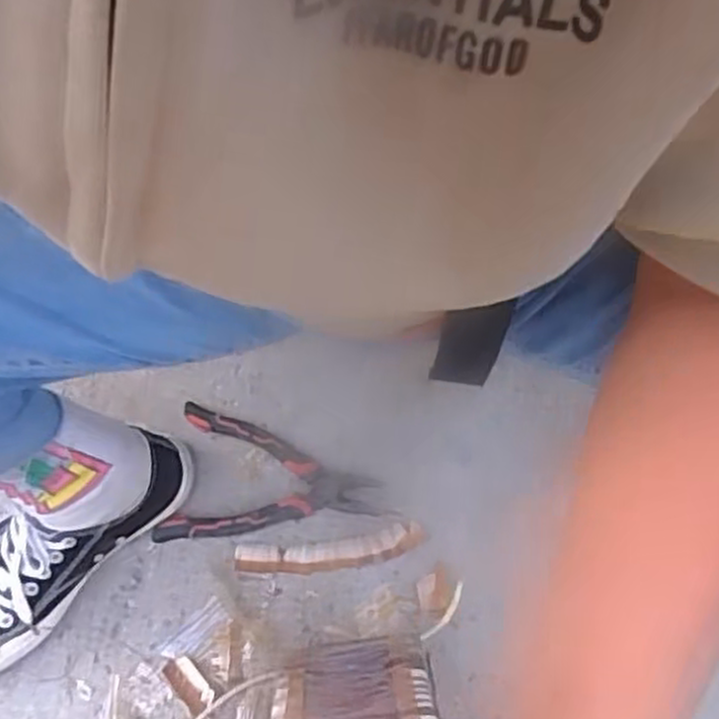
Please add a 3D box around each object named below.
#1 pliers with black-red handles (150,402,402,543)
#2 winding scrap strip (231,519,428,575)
[{"bbox_3d":[-0.072,0.111,0.646,0.189,0.019,0.115,10,65,6],"label":"pliers with black-red handles"},{"bbox_3d":[-0.026,0.162,0.635,0.157,0.013,0.031,-8,65,-2],"label":"winding scrap strip"}]

